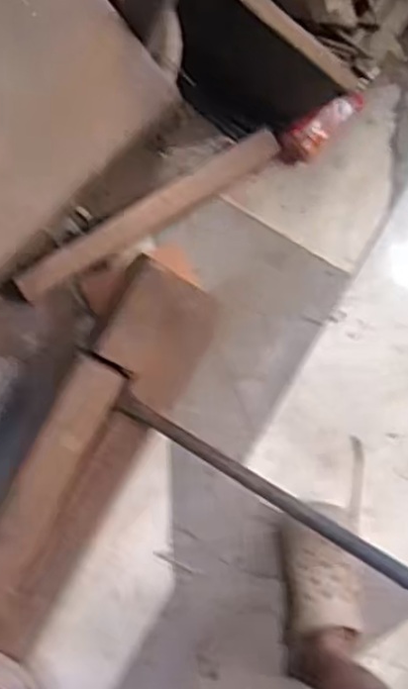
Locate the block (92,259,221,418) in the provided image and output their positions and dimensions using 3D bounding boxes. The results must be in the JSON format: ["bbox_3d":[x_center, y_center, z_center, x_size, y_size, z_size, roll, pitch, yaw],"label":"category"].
[{"bbox_3d":[-0.071,-0.023,0.881,0.140,0.098,0.160,26,94,-9],"label":"block"}]

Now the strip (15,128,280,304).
[{"bbox_3d":[-0.070,-0.171,0.903,0.387,0.018,0.049,-32,100,-2],"label":"strip"}]

